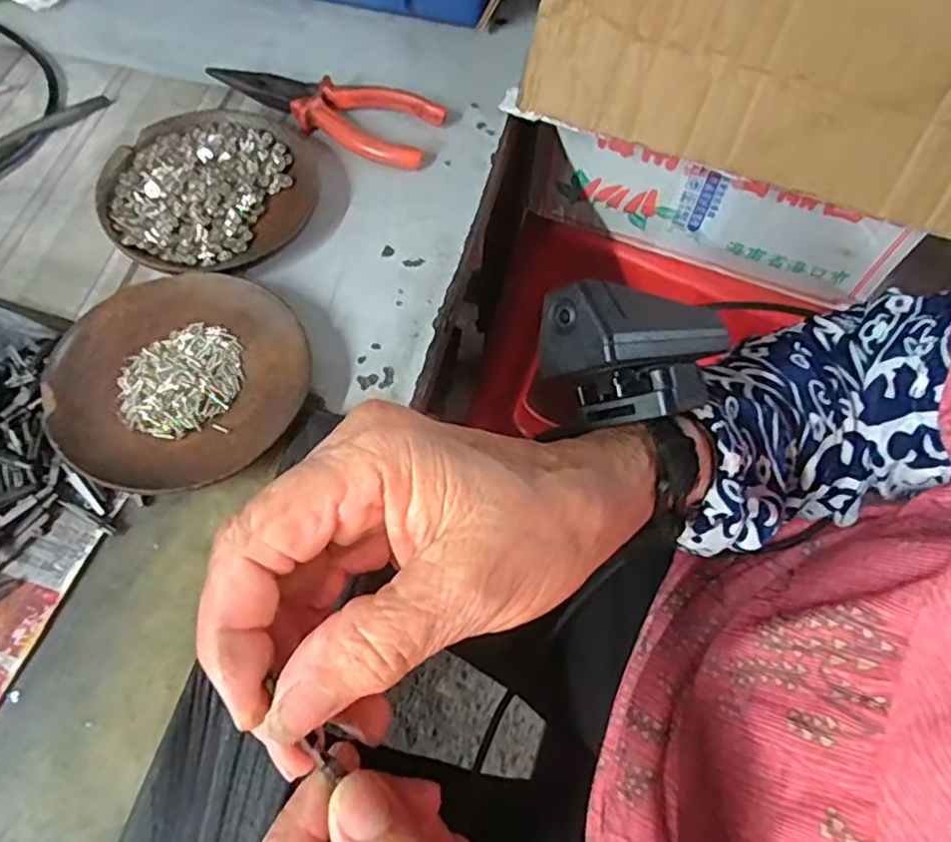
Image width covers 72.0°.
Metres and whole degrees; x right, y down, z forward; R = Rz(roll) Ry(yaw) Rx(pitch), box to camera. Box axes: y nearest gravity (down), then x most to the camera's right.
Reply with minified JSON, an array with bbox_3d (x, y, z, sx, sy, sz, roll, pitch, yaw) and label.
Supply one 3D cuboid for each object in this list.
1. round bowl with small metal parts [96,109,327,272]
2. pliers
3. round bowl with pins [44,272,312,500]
[{"bbox_3d":[-0.147,-0.130,0.364,0.108,0.020,0.117,1,64,-2],"label":"round bowl with small metal parts"},{"bbox_3d":[-0.094,-0.189,0.398,0.142,0.015,0.049,15,64,5],"label":"pliers"},{"bbox_3d":[-0.137,-0.019,0.309,0.111,0.018,0.111,1,64,-2],"label":"round bowl with pins"}]

